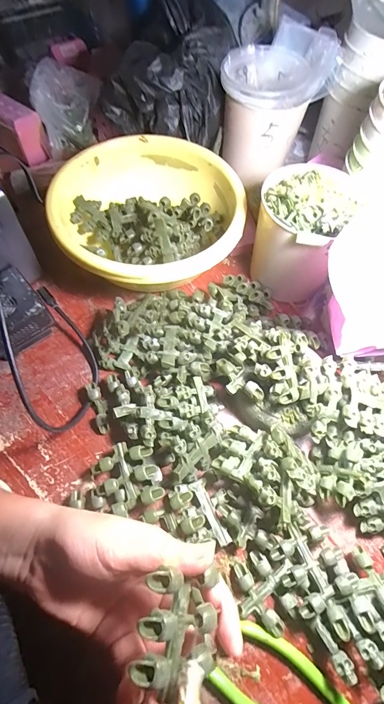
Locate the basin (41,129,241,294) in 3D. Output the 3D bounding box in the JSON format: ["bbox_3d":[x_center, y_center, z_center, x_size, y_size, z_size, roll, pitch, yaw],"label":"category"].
[{"bbox_3d":[-0.050,-0.169,0.417,0.219,0.065,0.217,0,63,-1],"label":"basin"}]

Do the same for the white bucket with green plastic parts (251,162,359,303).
[{"bbox_3d":[0.125,-0.136,0.397,0.098,0.120,0.113,26,65,12],"label":"white bucket with green plastic parts"}]

